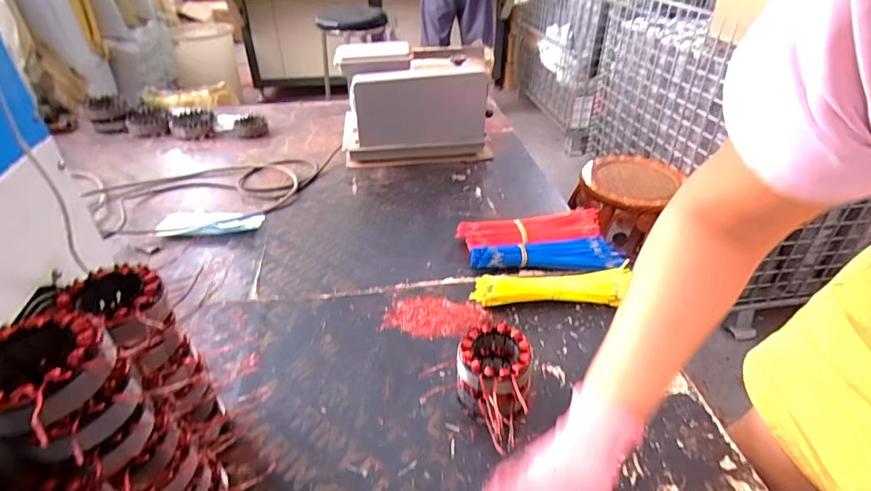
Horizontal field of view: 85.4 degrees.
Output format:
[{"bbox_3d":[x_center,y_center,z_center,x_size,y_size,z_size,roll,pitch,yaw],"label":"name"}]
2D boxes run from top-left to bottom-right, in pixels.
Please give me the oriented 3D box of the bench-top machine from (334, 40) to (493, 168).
[{"bbox_3d":[-0.049,-0.334,1.121,0.350,0.238,0.181,-3,36,-4],"label":"bench-top machine"}]

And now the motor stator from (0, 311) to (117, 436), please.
[{"bbox_3d":[-0.282,0.089,0.336,0.083,0.037,0.082,0,36,0],"label":"motor stator"}]

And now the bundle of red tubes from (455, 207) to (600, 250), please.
[{"bbox_3d":[0.174,-0.023,0.856,0.257,0.041,0.070,-7,37,-10],"label":"bundle of red tubes"}]

